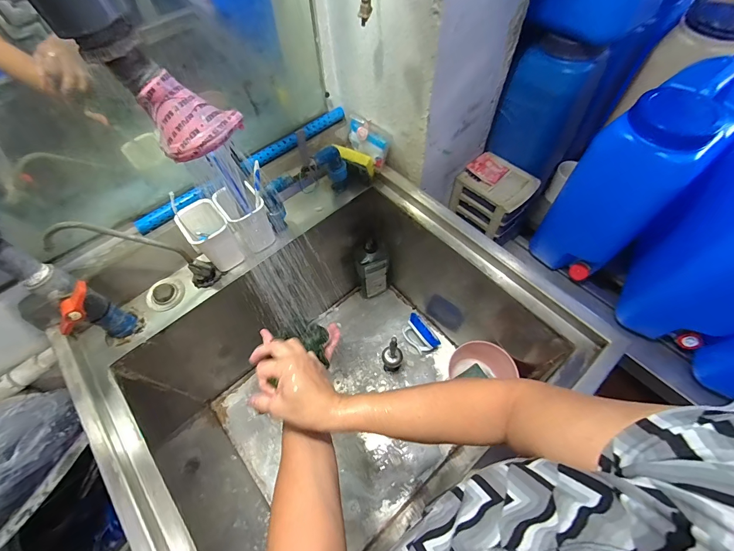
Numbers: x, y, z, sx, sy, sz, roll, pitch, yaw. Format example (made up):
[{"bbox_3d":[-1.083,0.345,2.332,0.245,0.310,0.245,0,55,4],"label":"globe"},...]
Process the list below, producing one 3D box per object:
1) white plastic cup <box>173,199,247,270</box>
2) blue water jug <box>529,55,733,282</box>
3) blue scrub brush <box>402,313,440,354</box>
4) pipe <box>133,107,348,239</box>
[{"bbox_3d":[-0.286,-0.068,0.630,0.071,0.120,0.073,-34,64,-16],"label":"white plastic cup"},{"bbox_3d":[0.574,-0.204,0.728,0.290,0.408,0.170,-35,64,-16],"label":"blue water jug"},{"bbox_3d":[0.155,0.165,0.970,0.082,0.055,0.114,-29,63,-13],"label":"blue scrub brush"},{"bbox_3d":[-0.238,-0.229,0.698,0.484,0.024,0.025,-38,65,-17],"label":"pipe"}]

